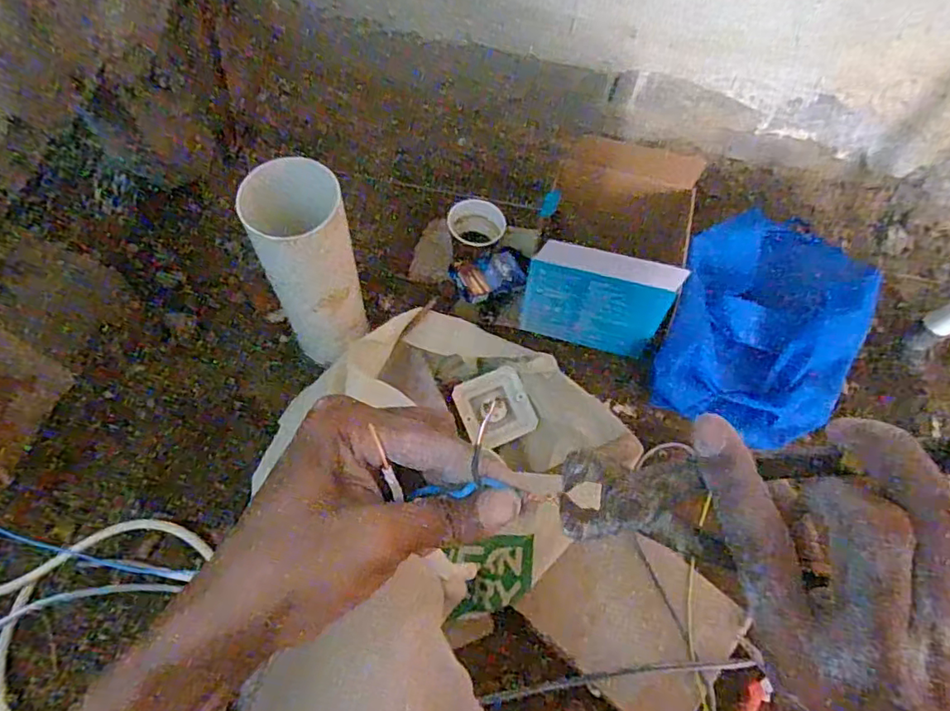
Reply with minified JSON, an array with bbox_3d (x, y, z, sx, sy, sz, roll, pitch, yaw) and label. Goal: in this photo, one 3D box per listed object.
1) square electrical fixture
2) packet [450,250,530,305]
[{"bbox_3d":[0.026,0.067,0.725,0.087,0.017,0.094,-27,99,10],"label":"square electrical fixture"},{"bbox_3d":[0.022,-0.106,0.745,0.097,0.029,0.062,-27,69,-15],"label":"packet"}]

